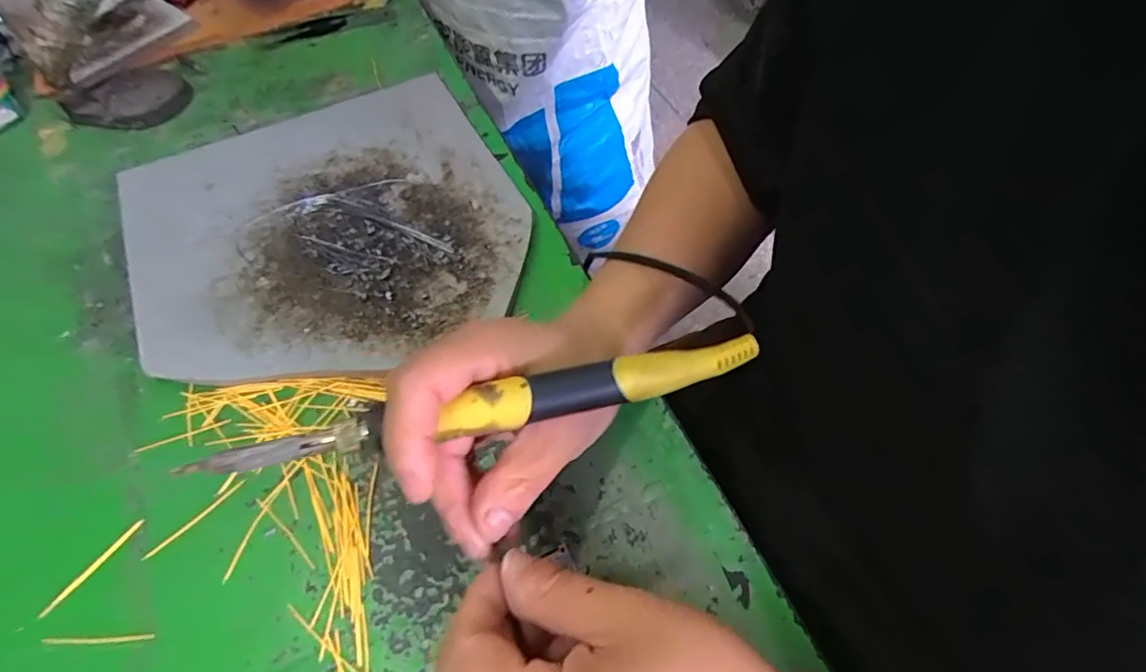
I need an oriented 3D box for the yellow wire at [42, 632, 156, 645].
[{"bbox_3d":[-0.226,0.144,0.266,0.052,0.004,0.004,-4,58,1],"label":"yellow wire"}]

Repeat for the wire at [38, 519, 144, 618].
[{"bbox_3d":[-0.244,0.116,0.284,0.005,0.004,0.055,32,65,21],"label":"wire"}]

